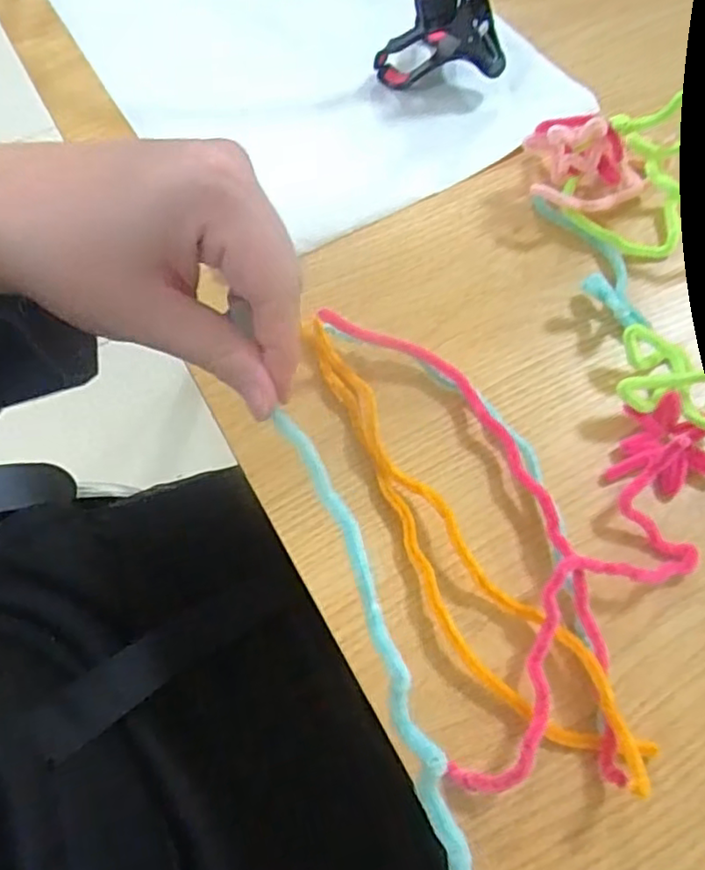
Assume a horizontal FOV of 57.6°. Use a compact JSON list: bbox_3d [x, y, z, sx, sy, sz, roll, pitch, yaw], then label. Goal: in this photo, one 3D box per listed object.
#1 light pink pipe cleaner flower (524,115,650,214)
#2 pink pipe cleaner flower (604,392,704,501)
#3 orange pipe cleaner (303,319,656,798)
[{"bbox_3d":[0.137,-0.158,0.378,0.072,0.050,0.047,22,68,10],"label":"light pink pipe cleaner flower"},{"bbox_3d":[0.155,0.006,0.324,0.052,0.025,0.047,-24,68,-10],"label":"pink pipe cleaner flower"},{"bbox_3d":[0.040,0.052,0.309,0.045,0.017,0.264,-33,70,-13],"label":"orange pipe cleaner"}]

